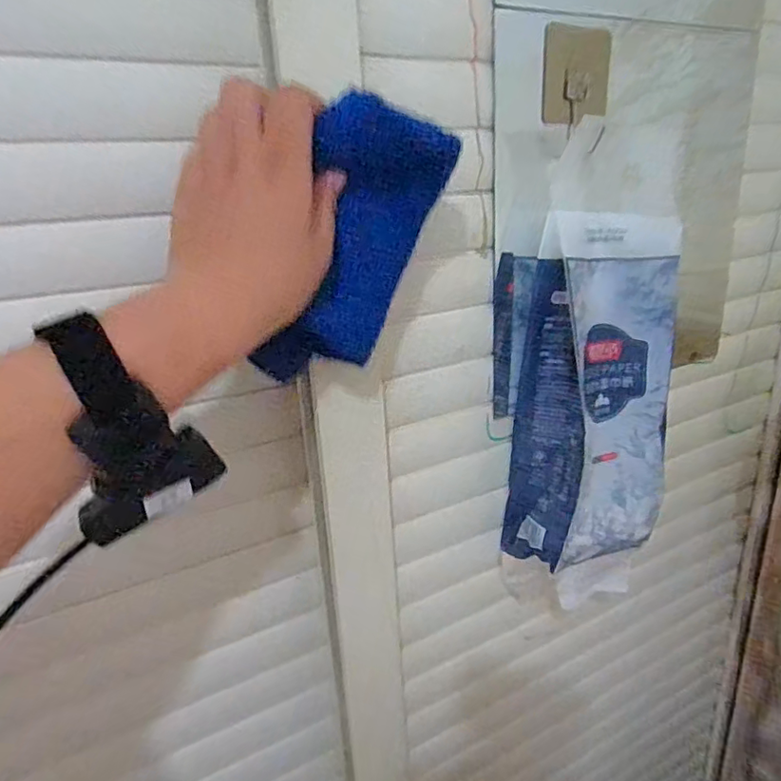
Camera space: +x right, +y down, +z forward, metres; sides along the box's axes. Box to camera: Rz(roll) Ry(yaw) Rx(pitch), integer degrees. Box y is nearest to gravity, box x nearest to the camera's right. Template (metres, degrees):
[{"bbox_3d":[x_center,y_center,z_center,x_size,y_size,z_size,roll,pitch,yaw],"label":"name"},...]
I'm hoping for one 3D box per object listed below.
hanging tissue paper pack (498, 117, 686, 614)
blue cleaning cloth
[{"bbox_3d":[0.166,0.002,0.473,0.138,0.375,0.083,-12,21,-26],"label":"hanging tissue paper pack"},{"bbox_3d":[-0.023,-0.083,0.334,0.079,0.164,0.018,17,11,-24],"label":"blue cleaning cloth"}]

